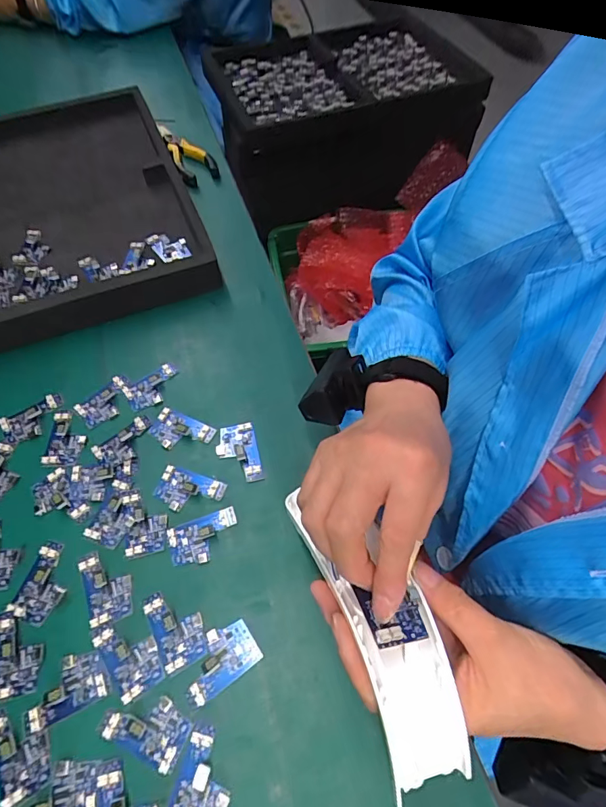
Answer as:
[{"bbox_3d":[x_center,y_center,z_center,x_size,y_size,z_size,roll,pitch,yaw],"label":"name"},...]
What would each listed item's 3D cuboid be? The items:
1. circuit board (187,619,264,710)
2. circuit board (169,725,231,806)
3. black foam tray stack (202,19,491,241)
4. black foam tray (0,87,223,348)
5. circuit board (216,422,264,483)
[{"bbox_3d":[-0.063,0.187,0.316,0.057,0.011,0.037,-32,64,-17],"label":"circuit board"},{"bbox_3d":[-0.065,0.248,0.281,0.036,0.006,0.056,14,60,8],"label":"circuit board"},{"bbox_3d":[0.063,-0.523,0.804,0.422,0.190,0.324,-16,60,-9],"label":"black foam tray stack"},{"bbox_3d":[-0.303,-0.264,0.556,0.287,0.046,0.421,-19,61,-10],"label":"black foam tray"},{"bbox_3d":[-0.060,0.045,0.402,0.037,0.012,0.059,-13,60,-7],"label":"circuit board"}]

